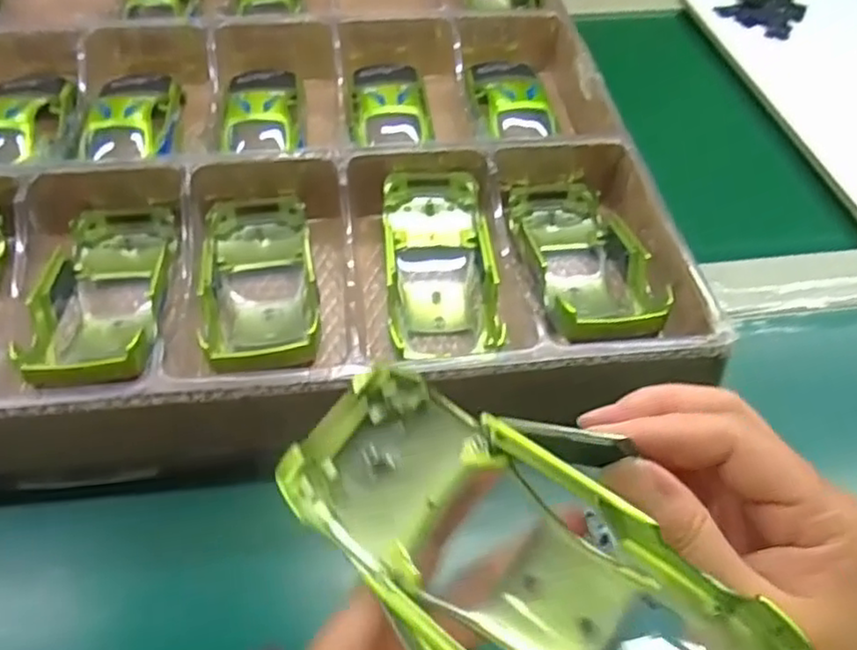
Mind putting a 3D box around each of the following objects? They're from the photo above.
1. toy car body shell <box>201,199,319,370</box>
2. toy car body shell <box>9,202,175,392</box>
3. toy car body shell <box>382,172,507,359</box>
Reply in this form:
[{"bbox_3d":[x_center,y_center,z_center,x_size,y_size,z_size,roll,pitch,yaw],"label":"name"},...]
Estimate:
[{"bbox_3d":[-0.085,-0.023,0.351,0.055,0.040,0.122,-8,51,-8],"label":"toy car body shell"},{"bbox_3d":[-0.154,-0.013,0.337,0.056,0.038,0.132,-9,38,-9],"label":"toy car body shell"},{"bbox_3d":[0.006,-0.034,0.364,0.055,0.025,0.113,-3,51,-4],"label":"toy car body shell"}]

